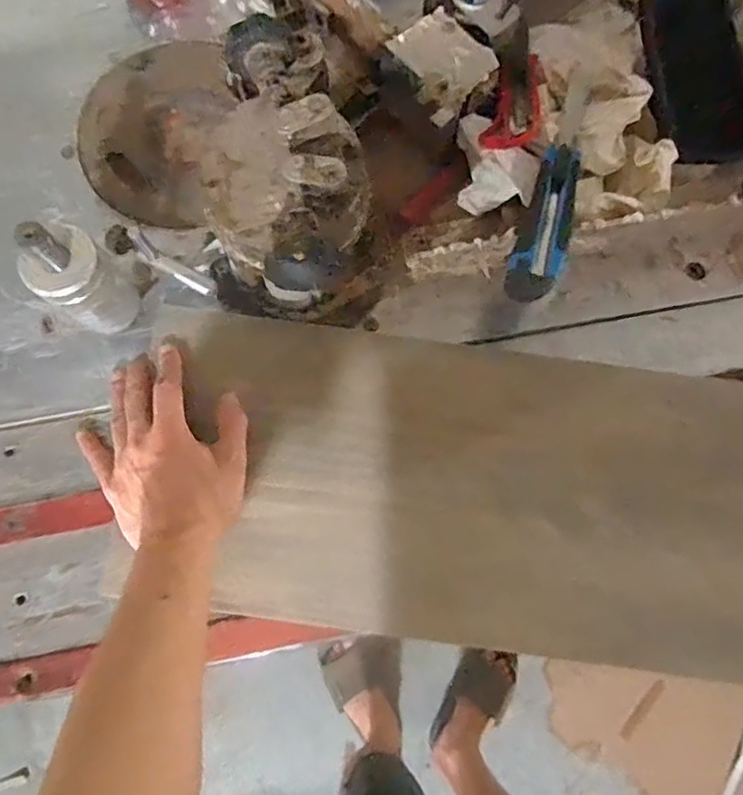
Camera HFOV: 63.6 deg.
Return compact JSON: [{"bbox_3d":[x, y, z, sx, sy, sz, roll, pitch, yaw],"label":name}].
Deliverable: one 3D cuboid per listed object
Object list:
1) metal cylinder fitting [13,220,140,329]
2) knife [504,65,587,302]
[{"bbox_3d":[-0.214,-0.084,0.452,0.053,0.146,0.051,-43,82,-8],"label":"metal cylinder fitting"},{"bbox_3d":[0.156,-0.177,0.489,0.040,0.025,0.218,20,79,4],"label":"knife"}]

